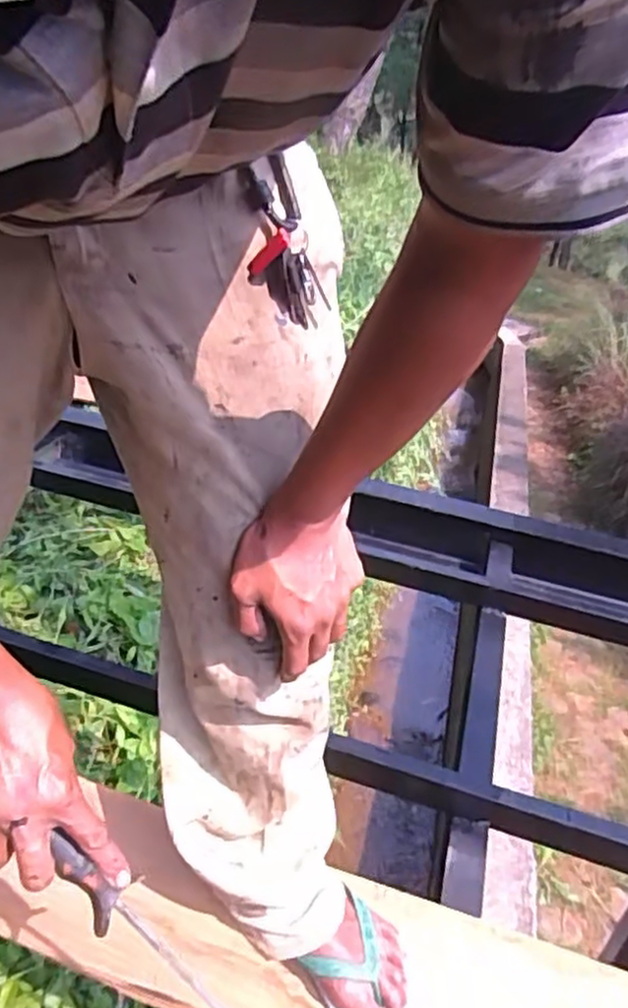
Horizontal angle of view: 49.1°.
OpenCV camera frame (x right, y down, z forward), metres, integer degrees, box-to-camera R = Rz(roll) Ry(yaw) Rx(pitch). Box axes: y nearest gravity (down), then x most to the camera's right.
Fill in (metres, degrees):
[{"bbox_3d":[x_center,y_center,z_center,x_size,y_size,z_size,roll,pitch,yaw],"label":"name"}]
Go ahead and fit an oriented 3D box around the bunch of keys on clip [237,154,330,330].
[{"bbox_3d":[-0.023,-0.196,0.516,0.056,0.120,0.030,-23,15,-40],"label":"bunch of keys on clip"}]

